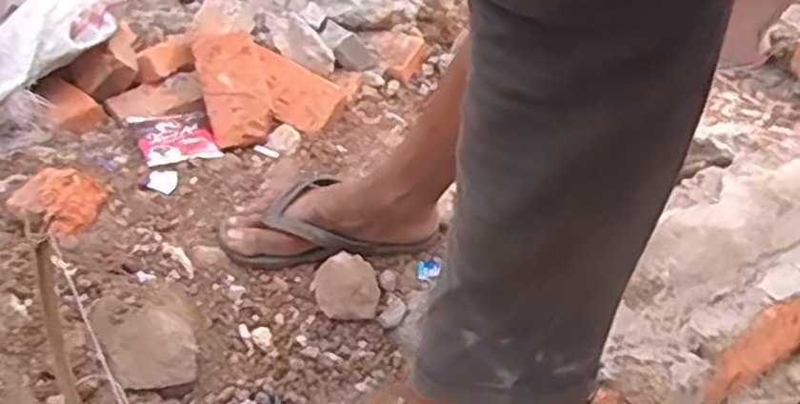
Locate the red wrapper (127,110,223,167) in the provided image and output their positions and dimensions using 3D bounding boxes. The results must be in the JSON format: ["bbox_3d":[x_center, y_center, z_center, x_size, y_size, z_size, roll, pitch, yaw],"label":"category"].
[{"bbox_3d":[-0.284,-0.085,0.954,0.090,0.017,0.127,-17,38,-22],"label":"red wrapper"}]

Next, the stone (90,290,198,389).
[{"bbox_3d":[-0.247,0.134,0.747,0.090,0.068,0.079,-17,37,-21],"label":"stone"}]

